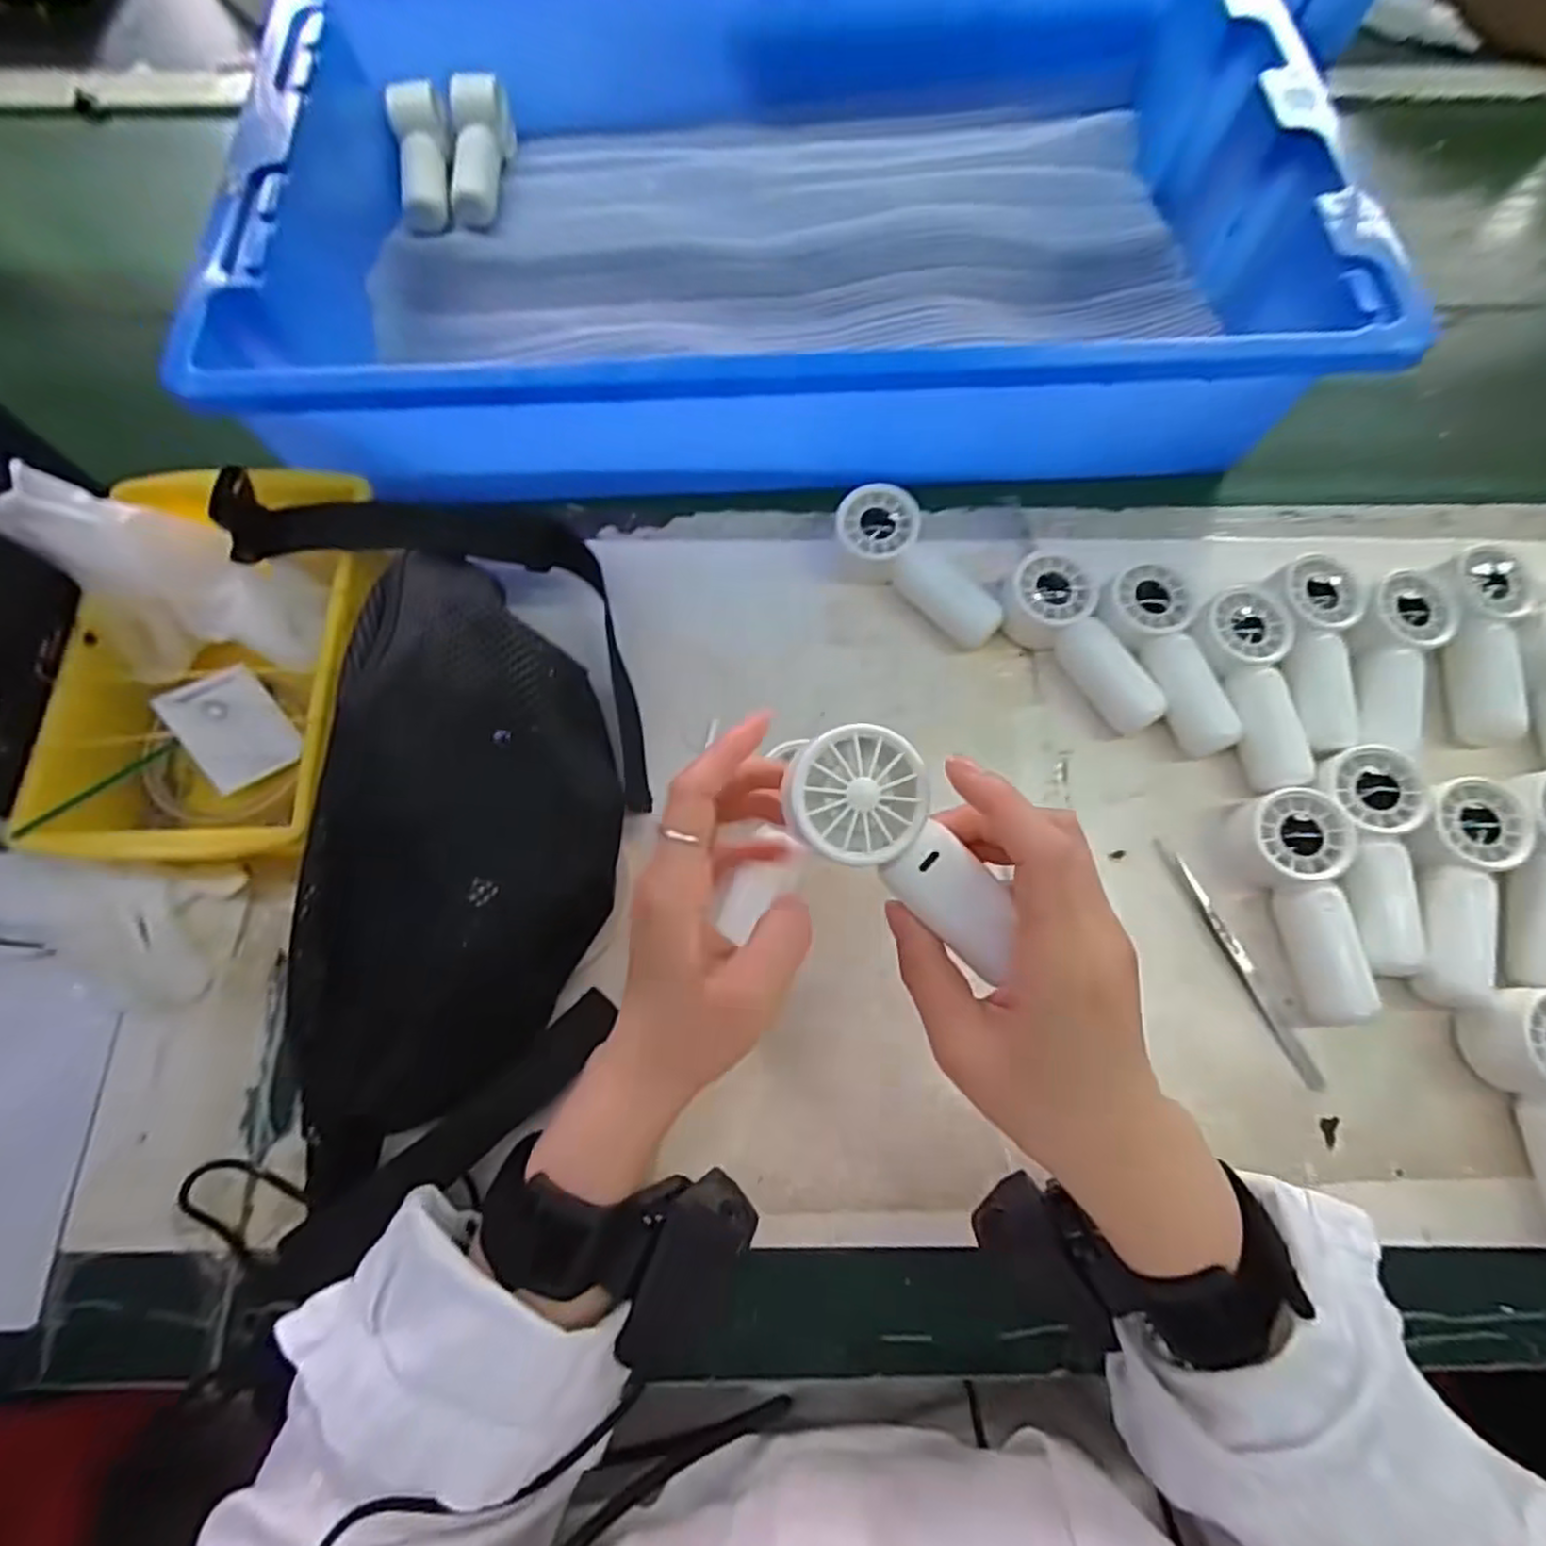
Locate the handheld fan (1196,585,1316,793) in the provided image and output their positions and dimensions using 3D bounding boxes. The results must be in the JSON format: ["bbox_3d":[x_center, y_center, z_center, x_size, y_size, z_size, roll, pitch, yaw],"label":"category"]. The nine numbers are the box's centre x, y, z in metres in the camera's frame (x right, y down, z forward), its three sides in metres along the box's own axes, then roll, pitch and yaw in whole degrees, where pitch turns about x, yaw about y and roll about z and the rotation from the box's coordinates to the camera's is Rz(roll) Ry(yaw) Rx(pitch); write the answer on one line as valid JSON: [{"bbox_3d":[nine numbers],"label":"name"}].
[{"bbox_3d":[0.265,-0.045,0.398,0.048,0.031,0.108,-15,70,-6],"label":"handheld fan"}]

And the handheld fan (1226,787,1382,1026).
[{"bbox_3d":[0.262,0.065,0.361,0.042,0.033,0.109,-1,70,-1],"label":"handheld fan"}]

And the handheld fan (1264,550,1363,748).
[{"bbox_3d":[0.296,-0.065,0.404,0.049,0.031,0.113,11,70,3],"label":"handheld fan"}]

